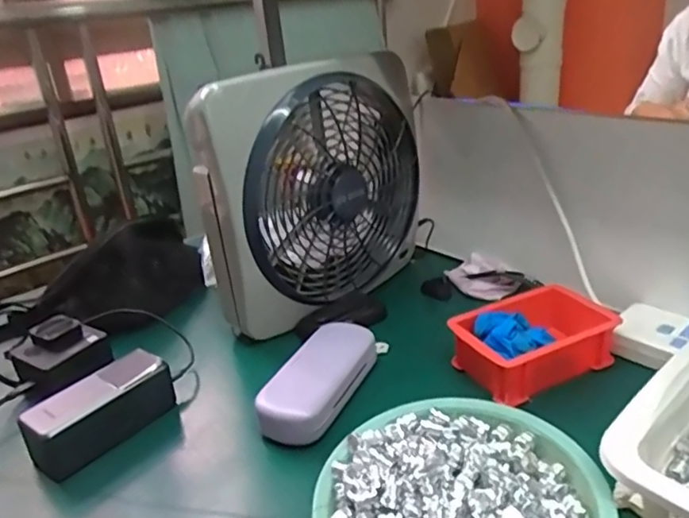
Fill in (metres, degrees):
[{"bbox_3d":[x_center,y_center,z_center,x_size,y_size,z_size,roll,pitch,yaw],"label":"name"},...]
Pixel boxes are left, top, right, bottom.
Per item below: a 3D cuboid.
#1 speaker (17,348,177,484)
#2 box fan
[{"bbox_3d":[-0.230,0.142,0.546,0.060,0.049,0.133,17,33,40],"label":"speaker"},{"bbox_3d":[-0.024,-0.085,0.697,0.321,0.275,0.085,-25,31,-35],"label":"box fan"}]

